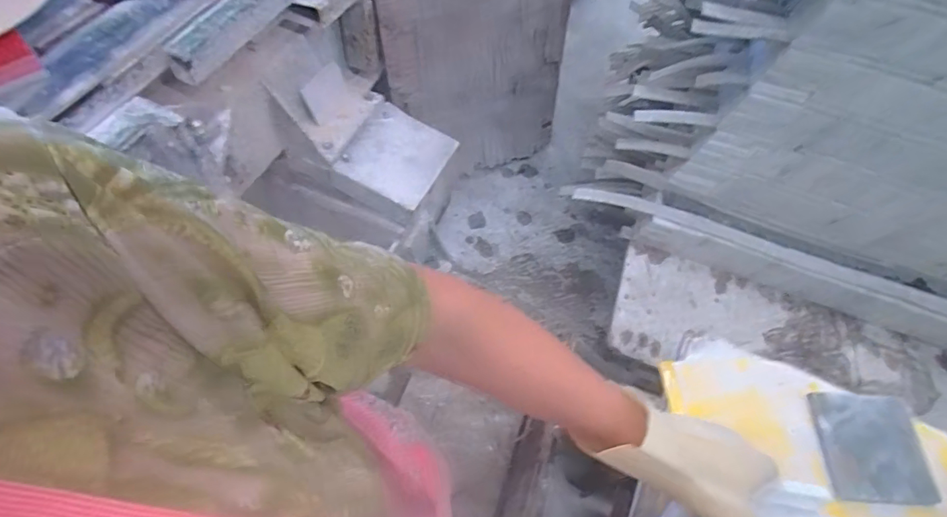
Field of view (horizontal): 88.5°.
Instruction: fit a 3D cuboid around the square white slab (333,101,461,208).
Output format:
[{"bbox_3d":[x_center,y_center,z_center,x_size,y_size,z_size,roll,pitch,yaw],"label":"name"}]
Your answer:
[{"bbox_3d":[-0.188,-0.261,1.206,0.223,0.027,0.259,26,59,0],"label":"square white slab"}]

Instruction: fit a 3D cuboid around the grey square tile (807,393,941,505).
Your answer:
[{"bbox_3d":[0.397,0.186,0.482,0.108,0.011,0.100,3,60,-2],"label":"grey square tile"}]

